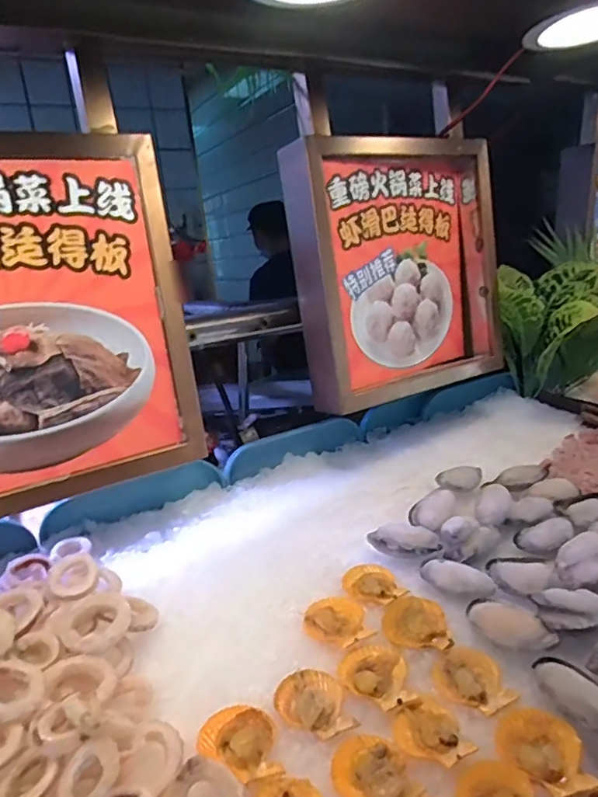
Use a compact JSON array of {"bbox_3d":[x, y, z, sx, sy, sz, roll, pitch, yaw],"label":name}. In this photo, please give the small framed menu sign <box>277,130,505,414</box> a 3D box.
[{"bbox_3d":[0.158,-0.200,0.839,0.361,0.382,0.075,-13,13,-31],"label":"small framed menu sign"}]

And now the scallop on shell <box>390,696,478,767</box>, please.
[{"bbox_3d":[0.113,0.284,0.473,0.057,0.013,0.059,-12,17,-28],"label":"scallop on shell"}]

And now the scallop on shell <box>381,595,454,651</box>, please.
[{"bbox_3d":[0.118,0.233,0.574,0.063,0.019,0.059,-1,33,-5],"label":"scallop on shell"}]

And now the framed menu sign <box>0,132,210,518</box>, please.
[{"bbox_3d":[-0.279,-0.071,0.553,0.339,0.360,0.018,-16,14,-31],"label":"framed menu sign"}]

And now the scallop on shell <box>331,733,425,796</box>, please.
[{"bbox_3d":[0.057,0.295,0.443,0.060,0.013,0.065,-9,15,-16],"label":"scallop on shell"}]

